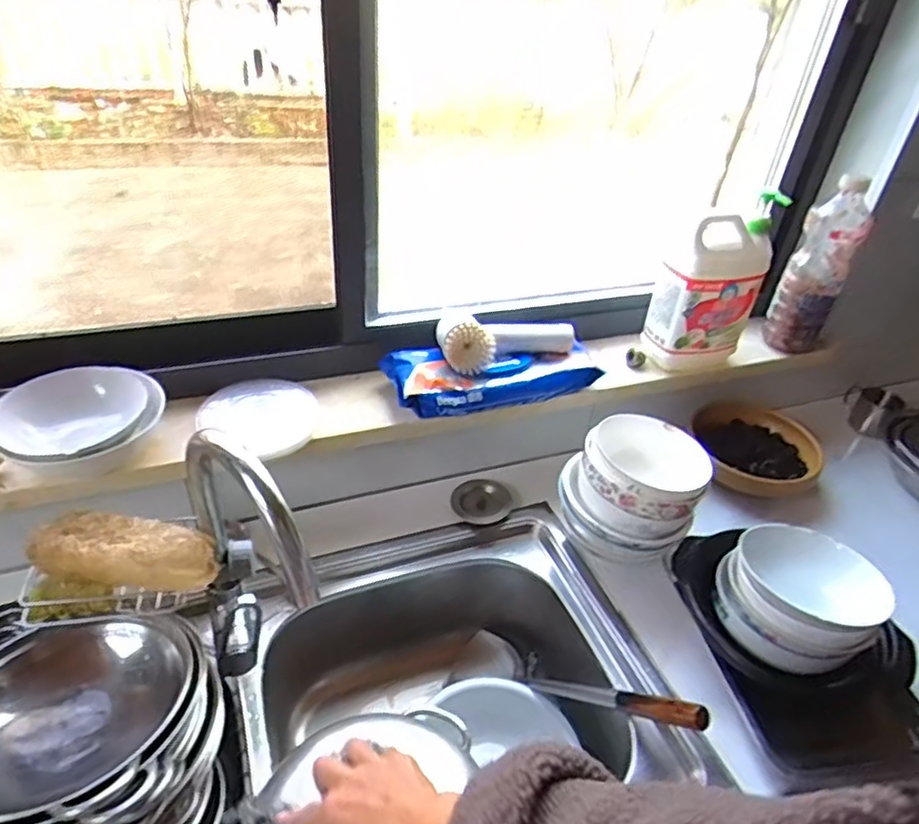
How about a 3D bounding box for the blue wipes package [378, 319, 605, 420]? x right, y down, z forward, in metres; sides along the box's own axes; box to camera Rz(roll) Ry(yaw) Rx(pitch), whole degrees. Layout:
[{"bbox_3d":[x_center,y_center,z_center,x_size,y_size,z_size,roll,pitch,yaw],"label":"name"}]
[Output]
[{"bbox_3d":[0.046,-0.064,0.907,0.296,0.054,0.140,-14,41,-24],"label":"blue wipes package"}]

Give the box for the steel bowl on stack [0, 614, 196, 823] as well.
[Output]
[{"bbox_3d":[-0.352,0.266,0.571,0.200,0.064,0.190,3,37,-3],"label":"steel bowl on stack"}]

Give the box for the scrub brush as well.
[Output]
[{"bbox_3d":[0.066,-0.100,0.894,0.199,0.062,0.113,6,37,1],"label":"scrub brush"}]

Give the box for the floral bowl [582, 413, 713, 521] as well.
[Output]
[{"bbox_3d":[0.231,0.074,0.803,0.143,0.064,0.149,3,37,-3],"label":"floral bowl"}]

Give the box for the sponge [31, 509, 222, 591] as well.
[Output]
[{"bbox_3d":[-0.330,0.133,0.631,0.182,0.047,0.070,9,37,5],"label":"sponge"}]

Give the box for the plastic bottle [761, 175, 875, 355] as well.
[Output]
[{"bbox_3d":[0.562,-0.221,0.999,0.088,0.263,0.072,22,40,21],"label":"plastic bottle"}]

